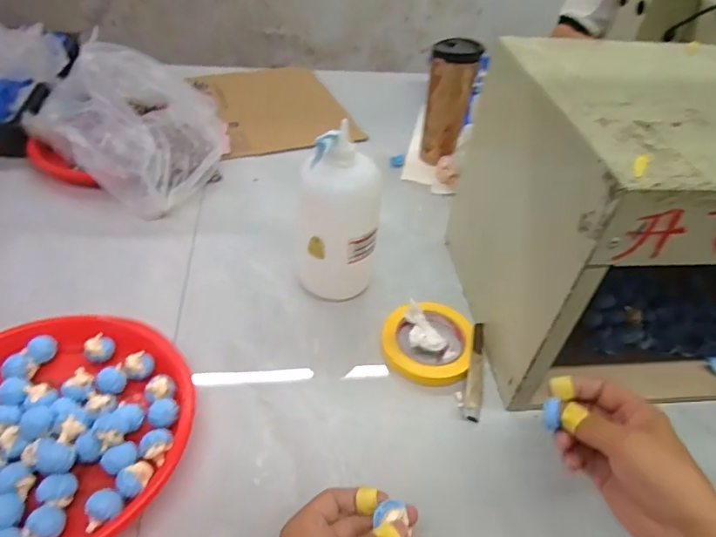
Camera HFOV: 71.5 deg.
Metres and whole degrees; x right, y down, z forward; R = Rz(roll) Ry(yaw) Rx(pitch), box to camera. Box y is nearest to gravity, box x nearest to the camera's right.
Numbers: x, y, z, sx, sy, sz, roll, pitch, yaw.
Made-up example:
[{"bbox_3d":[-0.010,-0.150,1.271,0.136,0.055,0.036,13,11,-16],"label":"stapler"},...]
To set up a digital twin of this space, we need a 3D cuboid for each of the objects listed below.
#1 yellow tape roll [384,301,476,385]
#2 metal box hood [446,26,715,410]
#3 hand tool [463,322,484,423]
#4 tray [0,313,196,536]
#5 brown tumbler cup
[{"bbox_3d":[0.078,0.083,0.567,0.099,0.020,0.102,3,44,-3],"label":"yellow tape roll"},{"bbox_3d":[0.446,-0.056,0.553,0.602,0.277,0.287,0,44,-6],"label":"metal box hood"},{"bbox_3d":[0.130,0.110,0.550,0.018,0.018,0.118,12,44,6],"label":"hand tool"},{"bbox_3d":[-0.283,0.149,0.452,0.245,0.044,0.243,-30,54,-32],"label":"tray"},{"bbox_3d":[0.140,-0.265,0.801,0.064,0.181,0.066,5,44,-1],"label":"brown tumbler cup"}]

